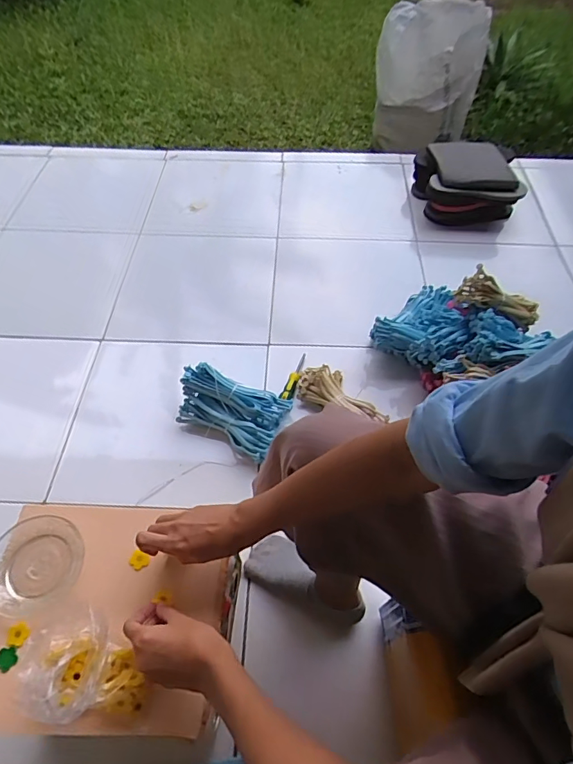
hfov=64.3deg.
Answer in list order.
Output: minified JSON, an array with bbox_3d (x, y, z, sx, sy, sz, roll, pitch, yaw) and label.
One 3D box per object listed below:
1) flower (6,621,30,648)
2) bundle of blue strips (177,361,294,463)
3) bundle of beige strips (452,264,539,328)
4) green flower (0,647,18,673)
[{"bbox_3d":[-0.307,0.289,0.520,0.024,0.004,0.024,0,55,0],"label":"flower"},{"bbox_3d":[-0.112,0.045,0.908,0.208,0.088,0.121,21,58,14],"label":"bundle of blue strips"},{"bbox_3d":[0.436,-0.177,0.932,0.193,0.061,0.076,17,53,-19],"label":"bundle of beige strips"},{"bbox_3d":[-0.312,0.307,0.506,0.021,0.005,0.024,-38,63,-23],"label":"green flower"}]

